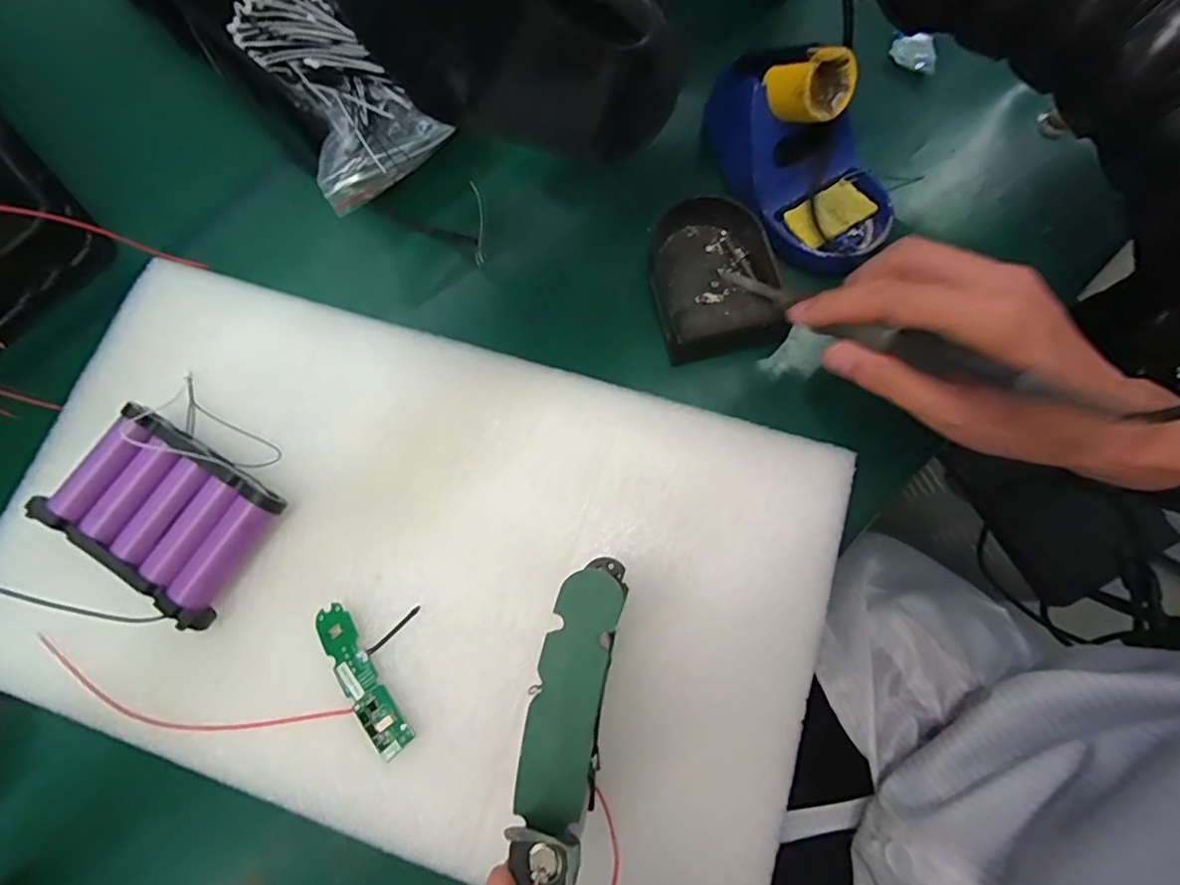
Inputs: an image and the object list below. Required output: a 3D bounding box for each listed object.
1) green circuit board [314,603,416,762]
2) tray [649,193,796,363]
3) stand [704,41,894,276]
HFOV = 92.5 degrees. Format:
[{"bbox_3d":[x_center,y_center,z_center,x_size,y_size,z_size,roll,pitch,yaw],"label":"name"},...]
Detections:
[{"bbox_3d":[-0.117,0.120,0.288,0.019,0.006,0.080,-35,76,-6],"label":"green circuit board"},{"bbox_3d":[0.078,-0.112,0.364,0.080,0.035,0.114,-8,75,1],"label":"tray"},{"bbox_3d":[0.137,-0.190,0.354,0.084,0.081,0.156,-32,76,-5],"label":"stand"}]

